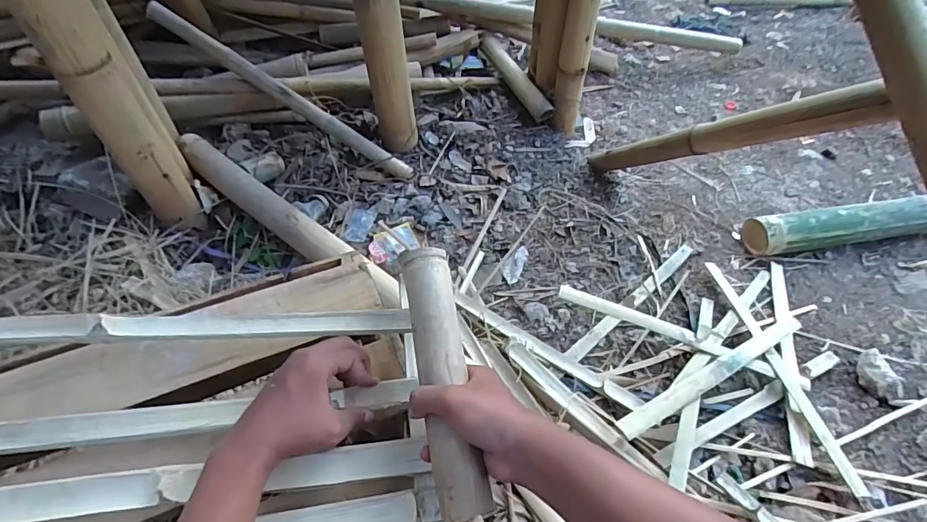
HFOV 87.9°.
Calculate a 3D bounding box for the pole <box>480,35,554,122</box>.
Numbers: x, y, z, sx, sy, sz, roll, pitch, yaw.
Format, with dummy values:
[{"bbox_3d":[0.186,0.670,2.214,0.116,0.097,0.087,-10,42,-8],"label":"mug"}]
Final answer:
[{"bbox_3d":[0.152,-0.561,1.447,0.052,0.052,0.396,-17,52,-13],"label":"pole"}]

